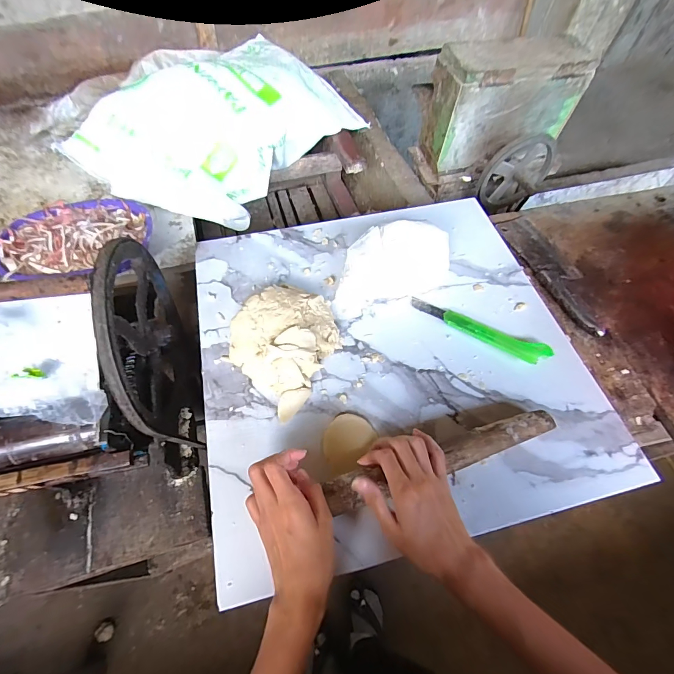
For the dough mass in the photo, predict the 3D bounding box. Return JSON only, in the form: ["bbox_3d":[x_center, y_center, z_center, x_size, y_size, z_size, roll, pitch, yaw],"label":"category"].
[{"bbox_3d":[-0.063,0.001,0.472,0.132,0.060,0.159,34,63,15],"label":"dough mass"}]

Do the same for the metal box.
[{"bbox_3d":[0.409,-0.575,0.903,0.345,0.226,0.129,-11,61,-11],"label":"metal box"}]

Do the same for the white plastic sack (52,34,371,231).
[{"bbox_3d":[-0.268,-0.546,0.928,0.403,0.207,0.660,33,63,14],"label":"white plastic sack"}]

